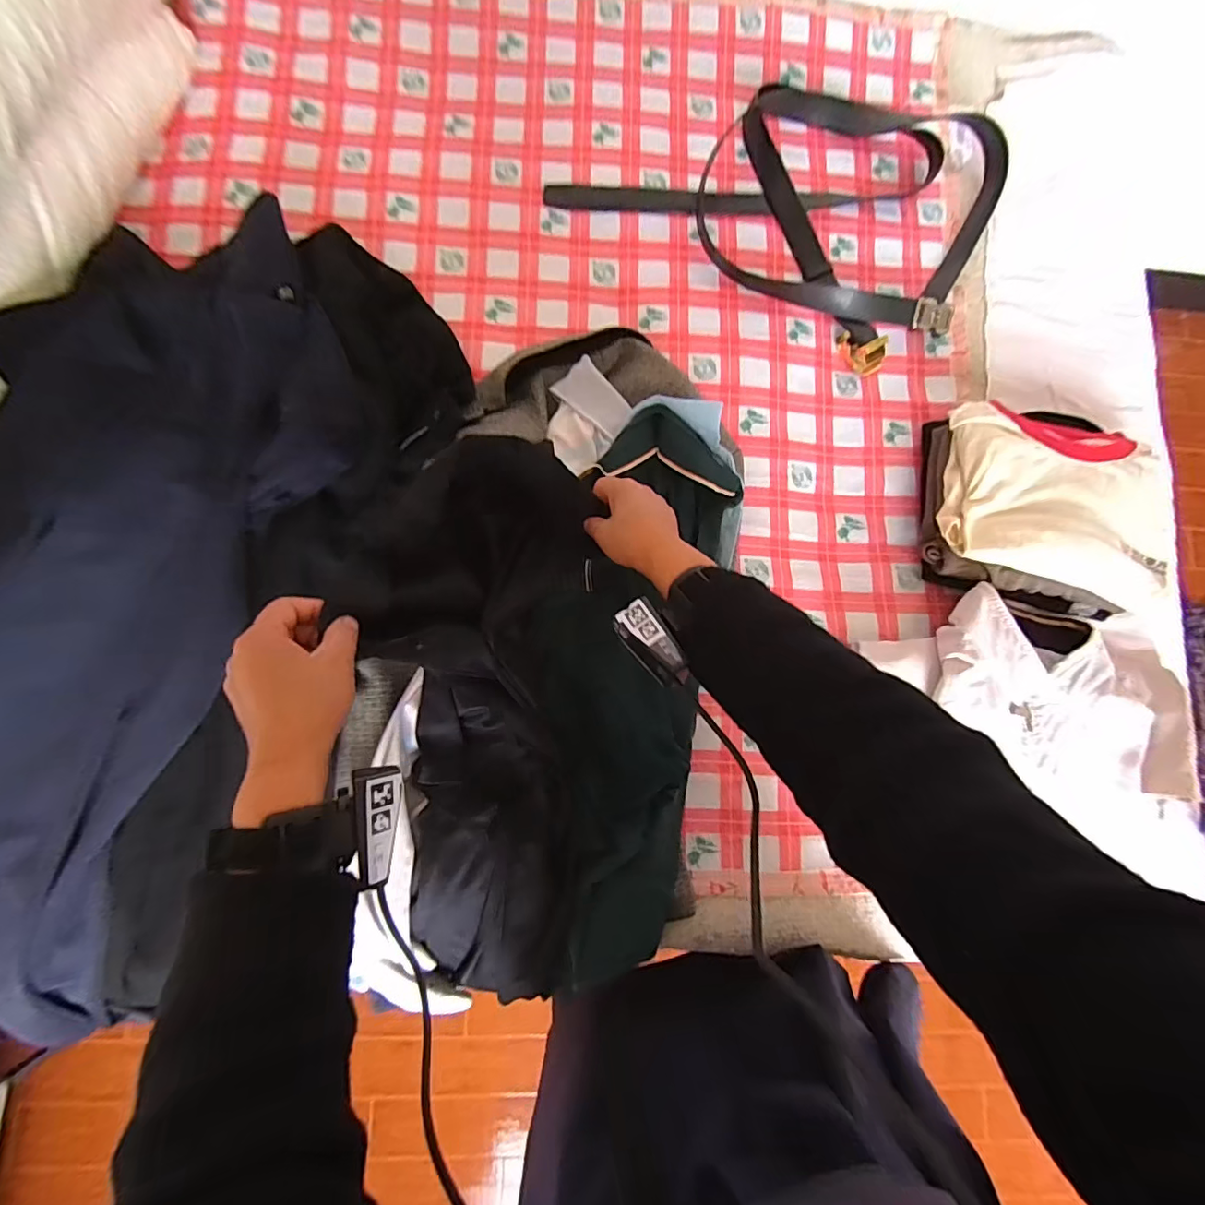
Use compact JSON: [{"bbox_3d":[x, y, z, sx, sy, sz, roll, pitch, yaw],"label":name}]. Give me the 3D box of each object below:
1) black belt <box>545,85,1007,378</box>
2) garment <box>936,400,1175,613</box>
[{"bbox_3d":[0.275,-0.591,0.706,0.520,0.036,0.425,30,82,-1],"label":"black belt"},{"bbox_3d":[0.555,-0.125,0.619,0.288,0.054,0.226,14,82,-3],"label":"garment"}]

